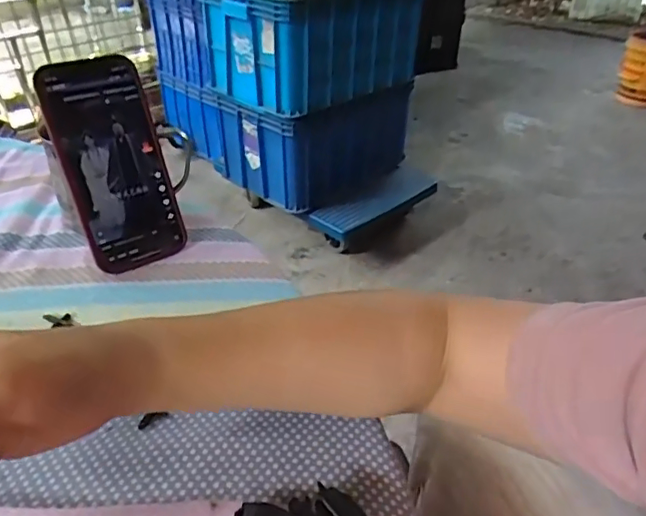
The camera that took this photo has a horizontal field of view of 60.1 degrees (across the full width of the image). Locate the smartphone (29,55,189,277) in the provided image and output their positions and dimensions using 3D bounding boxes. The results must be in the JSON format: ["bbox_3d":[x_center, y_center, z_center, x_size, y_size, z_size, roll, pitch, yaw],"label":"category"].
[{"bbox_3d":[-0.160,-0.073,0.432,0.074,0.155,0.008,-22,15,-29],"label":"smartphone"}]

